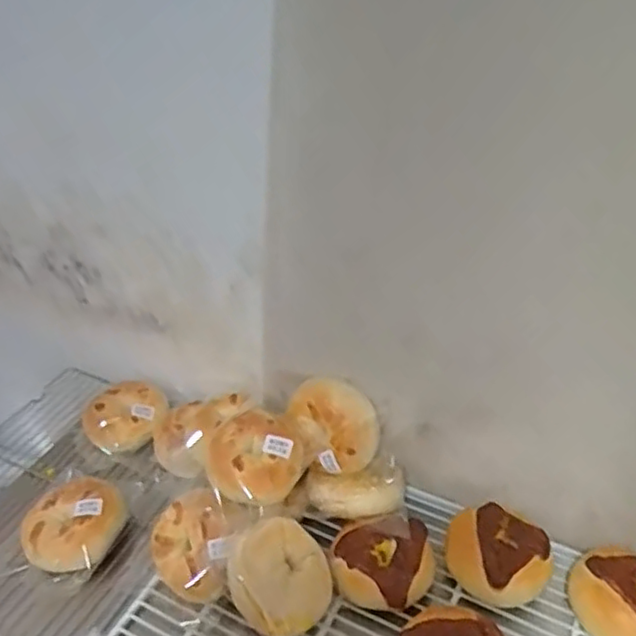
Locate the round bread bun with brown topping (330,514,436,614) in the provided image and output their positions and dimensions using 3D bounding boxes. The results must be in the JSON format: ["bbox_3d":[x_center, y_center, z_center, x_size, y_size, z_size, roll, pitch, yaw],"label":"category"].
[{"bbox_3d":[0.071,0.265,0.712,0.109,0.051,0.094,-4,39,0],"label":"round bread bun with brown topping"}]

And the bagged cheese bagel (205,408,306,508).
[{"bbox_3d":[-0.067,0.152,0.724,0.102,0.045,0.106,13,63,11],"label":"bagged cheese bagel"}]

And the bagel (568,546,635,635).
[{"bbox_3d":[0.316,0.289,0.668,0.109,0.063,0.100,-2,39,2],"label":"bagel"}]

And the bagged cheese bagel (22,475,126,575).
[{"bbox_3d":[-0.286,0.242,0.770,0.115,0.056,0.115,-24,43,-23],"label":"bagged cheese bagel"}]

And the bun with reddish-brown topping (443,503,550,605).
[{"bbox_3d":[0.197,0.260,0.723,0.103,0.056,0.111,-23,43,-23],"label":"bun with reddish-brown topping"}]

